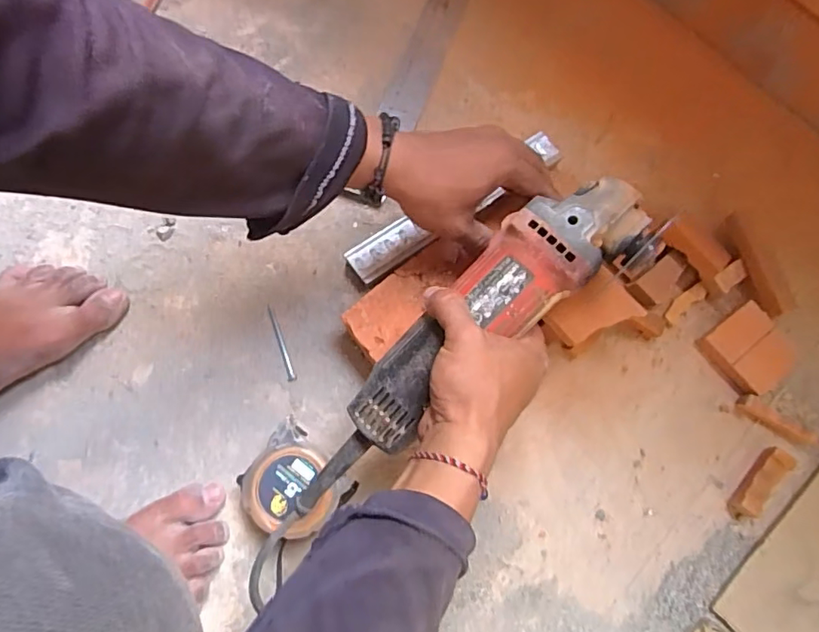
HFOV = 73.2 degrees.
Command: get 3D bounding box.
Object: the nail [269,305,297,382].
[{"bbox_3d":[-0.115,0.025,0.492,0.007,0.005,0.071,-21,76,-7],"label":"nail"}]

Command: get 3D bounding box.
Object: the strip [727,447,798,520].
[{"bbox_3d":[0.291,0.137,0.457,0.065,0.016,0.021,-43,79,-12],"label":"strip"}]

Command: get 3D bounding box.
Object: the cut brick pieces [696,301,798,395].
[{"bbox_3d":[0.300,0.029,0.487,0.064,0.016,0.064,-33,77,-10],"label":"cut brick pieces"}]

